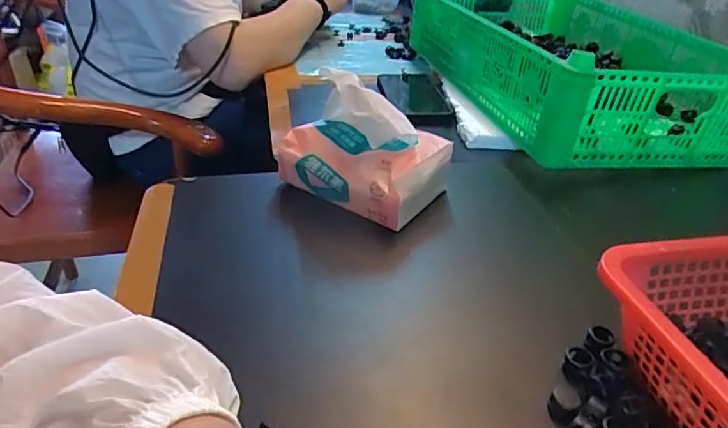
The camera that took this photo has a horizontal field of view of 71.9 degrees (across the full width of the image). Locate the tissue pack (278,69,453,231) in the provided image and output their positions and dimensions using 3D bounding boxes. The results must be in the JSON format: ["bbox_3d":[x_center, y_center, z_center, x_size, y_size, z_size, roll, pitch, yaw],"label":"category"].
[{"bbox_3d":[0.000,-0.062,0.454,0.134,0.094,0.091,22,37,26],"label":"tissue pack"}]

